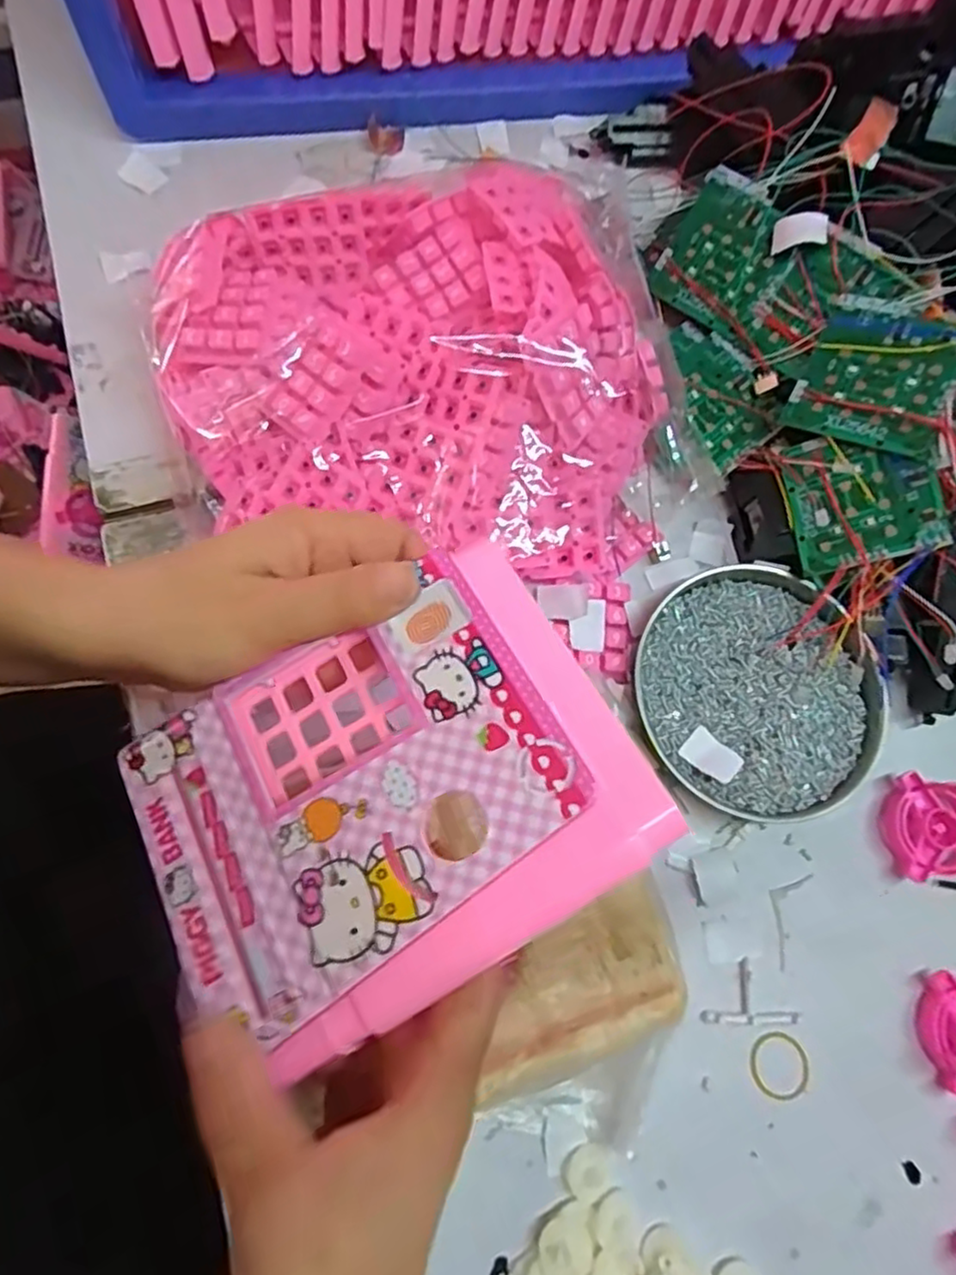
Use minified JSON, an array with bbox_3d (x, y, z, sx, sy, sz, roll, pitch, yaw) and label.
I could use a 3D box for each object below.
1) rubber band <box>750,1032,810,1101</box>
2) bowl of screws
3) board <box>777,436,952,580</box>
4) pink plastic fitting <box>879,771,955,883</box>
[{"bbox_3d":[0.148,0.211,0.334,0.028,0.004,0.030,0,76,-2],"label":"rubber band"},{"bbox_3d":[0.150,0.029,0.365,0.120,0.021,0.132,0,76,-2],"label":"bowl of screws"},{"bbox_3d":[0.198,-0.073,0.354,0.065,0.004,0.070,-14,83,34],"label":"board"},{"bbox_3d":[0.245,0.100,0.365,0.051,0.015,0.051,-10,76,-4],"label":"pink plastic fitting"}]

